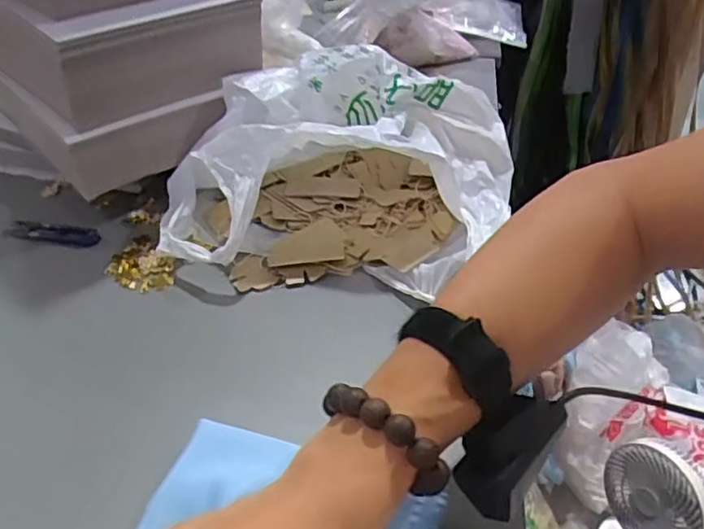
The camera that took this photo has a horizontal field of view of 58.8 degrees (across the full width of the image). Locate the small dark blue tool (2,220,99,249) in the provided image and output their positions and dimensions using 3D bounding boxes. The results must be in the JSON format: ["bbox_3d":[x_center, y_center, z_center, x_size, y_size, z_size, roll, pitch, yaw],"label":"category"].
[{"bbox_3d":[-0.281,-0.030,0.587,0.097,0.005,0.029,7,39,11],"label":"small dark blue tool"}]

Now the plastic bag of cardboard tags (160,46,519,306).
[{"bbox_3d":[-0.015,-0.084,0.552,0.303,0.124,0.210,6,39,9],"label":"plastic bag of cardboard tags"}]

